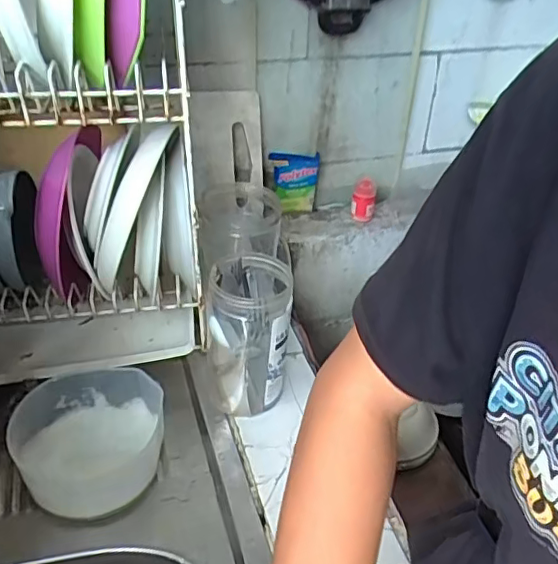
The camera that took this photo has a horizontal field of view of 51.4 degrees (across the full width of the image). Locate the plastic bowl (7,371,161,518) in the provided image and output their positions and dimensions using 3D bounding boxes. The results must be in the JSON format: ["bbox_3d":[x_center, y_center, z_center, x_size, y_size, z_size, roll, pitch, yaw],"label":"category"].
[{"bbox_3d":[-0.198,0.164,0.604,0.146,0.072,0.147,3,35,-2],"label":"plastic bowl"}]

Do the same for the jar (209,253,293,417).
[{"bbox_3d":[-0.036,0.064,0.659,0.083,0.179,0.094,-1,35,-8],"label":"jar"}]

